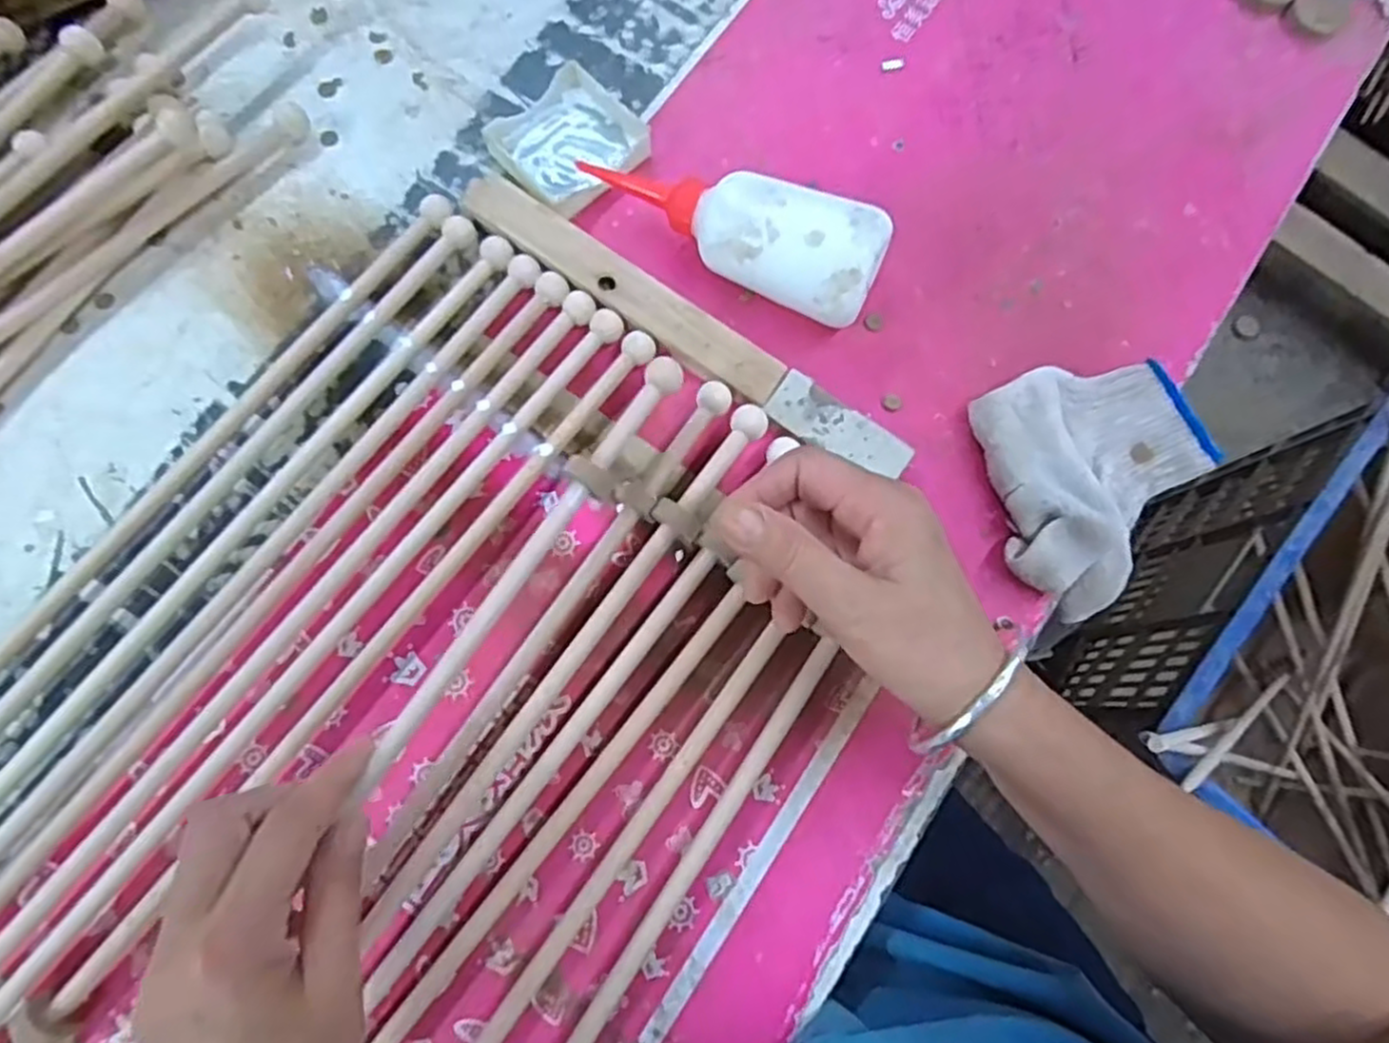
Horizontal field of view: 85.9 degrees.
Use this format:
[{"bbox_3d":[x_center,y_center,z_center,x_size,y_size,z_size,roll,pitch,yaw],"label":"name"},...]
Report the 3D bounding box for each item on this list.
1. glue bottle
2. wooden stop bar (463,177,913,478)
[{"bbox_3d":[0.015,-0.162,0.415,0.179,0.061,0.055,24,78,5],"label":"glue bottle"},{"bbox_3d":[-0.008,-0.107,0.420,0.285,0.021,0.030,34,79,7],"label":"wooden stop bar"}]

